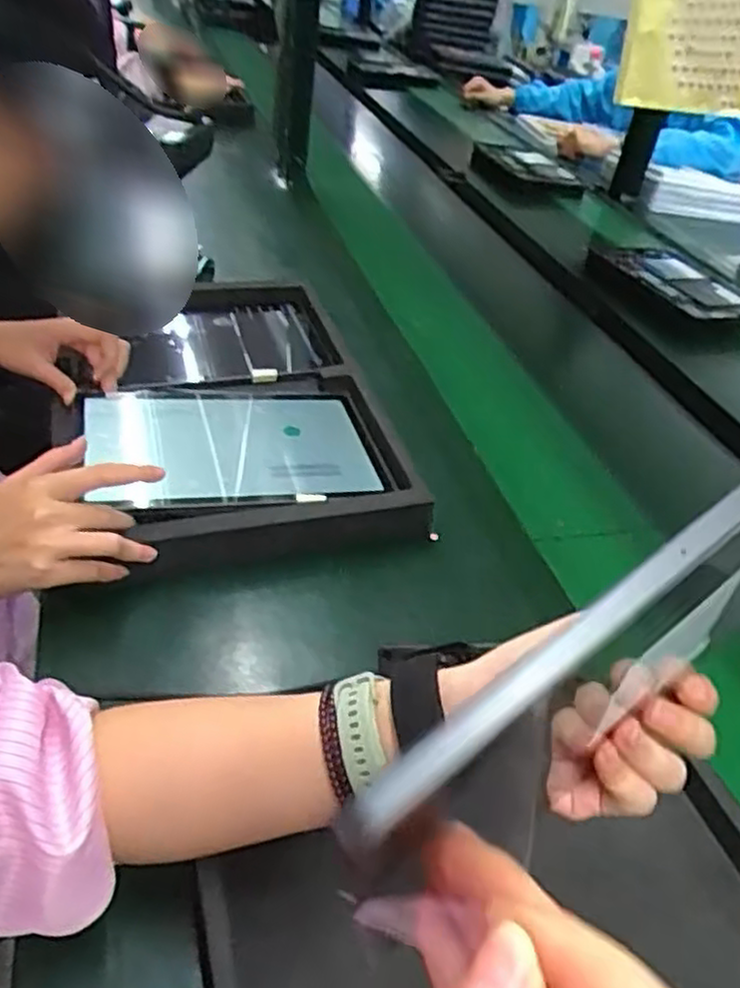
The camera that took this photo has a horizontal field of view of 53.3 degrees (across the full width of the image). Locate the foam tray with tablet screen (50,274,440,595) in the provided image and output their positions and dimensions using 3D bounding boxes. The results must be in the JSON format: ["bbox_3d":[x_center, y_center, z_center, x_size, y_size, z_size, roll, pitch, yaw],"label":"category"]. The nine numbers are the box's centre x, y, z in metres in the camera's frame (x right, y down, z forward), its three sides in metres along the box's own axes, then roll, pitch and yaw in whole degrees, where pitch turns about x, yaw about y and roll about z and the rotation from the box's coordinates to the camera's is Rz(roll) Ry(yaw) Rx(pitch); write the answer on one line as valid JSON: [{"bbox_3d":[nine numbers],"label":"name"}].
[{"bbox_3d":[-0.138,-0.090,0.708,0.273,0.045,0.426,-4,40,-18],"label":"foam tray with tablet screen"}]

